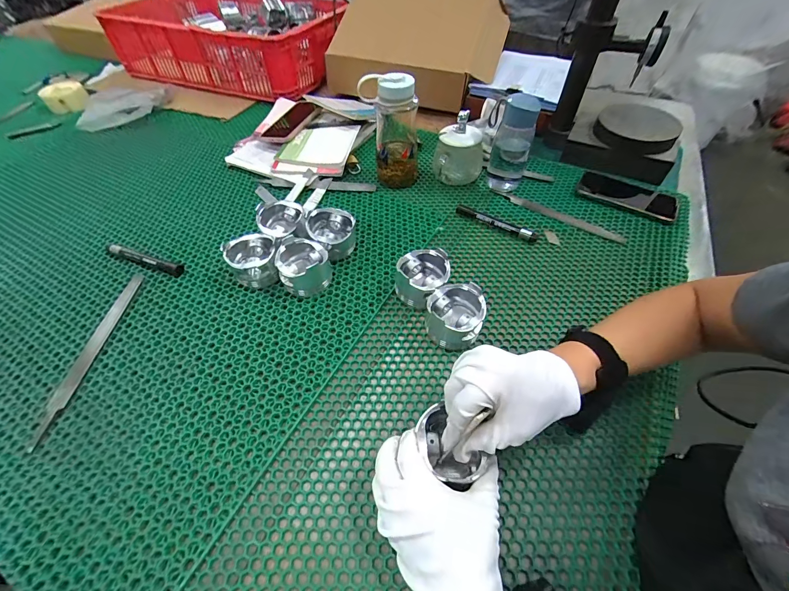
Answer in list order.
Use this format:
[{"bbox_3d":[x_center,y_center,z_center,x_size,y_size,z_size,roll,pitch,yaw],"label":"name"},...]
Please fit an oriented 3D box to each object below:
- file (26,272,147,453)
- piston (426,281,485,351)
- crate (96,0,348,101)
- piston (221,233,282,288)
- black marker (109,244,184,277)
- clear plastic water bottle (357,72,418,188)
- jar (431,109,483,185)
[{"bbox_3d":[-0.388,0.066,0.434,0.024,0.004,0.241,1,50,0],"label":"file"},{"bbox_3d":[0.080,0.023,0.443,0.071,0.049,0.082,19,53,14],"label":"piston"},{"bbox_3d":[-0.452,-0.738,0.968,0.646,0.143,0.384,19,53,14],"label":"crate"},{"bbox_3d":[-0.204,-0.053,0.497,0.079,0.058,0.068,-8,51,-7],"label":"piston"},{"bbox_3d":[-0.384,-0.058,0.525,0.128,0.018,0.019,16,52,12],"label":"black marker"},{"bbox_3d":[-0.006,-0.288,0.605,0.101,0.185,0.067,0,51,-1],"label":"clear plastic water bottle"},{"bbox_3d":[0.125,-0.273,0.638,0.090,0.118,0.108,11,51,8],"label":"jar"}]

